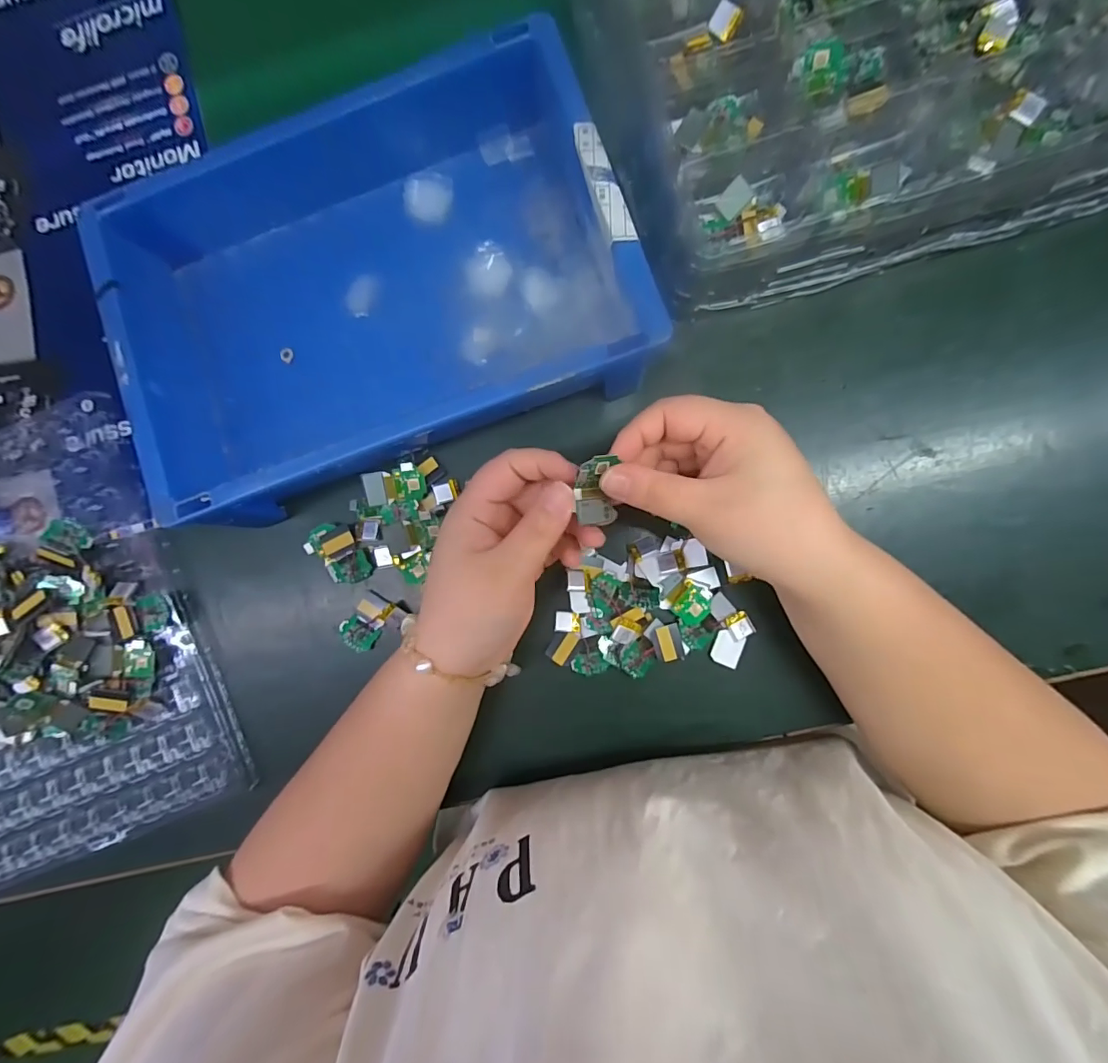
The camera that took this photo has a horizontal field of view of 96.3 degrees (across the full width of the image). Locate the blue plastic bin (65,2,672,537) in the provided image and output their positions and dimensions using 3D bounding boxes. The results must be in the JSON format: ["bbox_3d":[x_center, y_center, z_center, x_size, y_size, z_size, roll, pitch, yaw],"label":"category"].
[{"bbox_3d":[-0.110,-0.143,0.314,0.295,0.072,0.208,-18,85,3],"label":"blue plastic bin"}]

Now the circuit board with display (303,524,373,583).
[{"bbox_3d":[-0.146,0.016,0.335,0.033,0.008,0.043,-29,85,2],"label":"circuit board with display"}]

